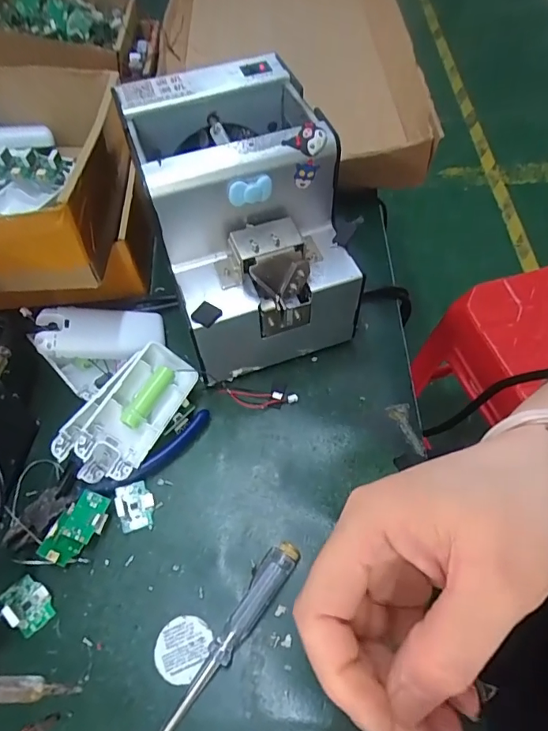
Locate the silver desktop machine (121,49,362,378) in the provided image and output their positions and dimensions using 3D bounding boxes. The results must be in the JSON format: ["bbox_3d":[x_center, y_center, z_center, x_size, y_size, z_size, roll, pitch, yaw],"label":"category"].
[{"bbox_3d":[-0.022,-0.103,0.357,0.120,0.155,0.163,-17,58,-9],"label":"silver desktop machine"}]

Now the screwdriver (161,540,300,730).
[{"bbox_3d":[-0.029,0.163,0.272,0.017,0.012,0.136,30,63,20],"label":"screwdriver"}]

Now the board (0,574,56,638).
[{"bbox_3d":[-0.149,0.144,0.284,0.022,0.012,0.030,-39,77,-26],"label":"board"}]

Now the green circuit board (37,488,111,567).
[{"bbox_3d":[-0.127,0.105,0.305,0.027,0.010,0.047,24,71,2],"label":"green circuit board"}]

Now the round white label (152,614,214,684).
[{"bbox_3d":[-0.054,0.166,0.278,0.031,0.004,0.034,-1,57,2],"label":"round white label"}]

